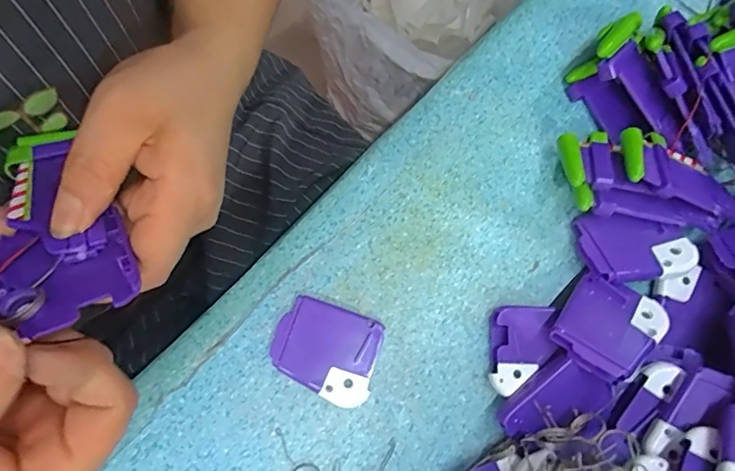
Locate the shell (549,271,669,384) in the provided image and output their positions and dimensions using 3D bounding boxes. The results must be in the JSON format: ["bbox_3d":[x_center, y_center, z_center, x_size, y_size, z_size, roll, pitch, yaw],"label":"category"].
[{"bbox_3d":[0.138,0.050,0.290,0.050,0.010,0.061,40,59,23],"label":"shell"}]

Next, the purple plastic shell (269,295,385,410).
[{"bbox_3d":[-0.025,0.068,0.300,0.061,0.007,0.051,23,77,2],"label":"purple plastic shell"}]

